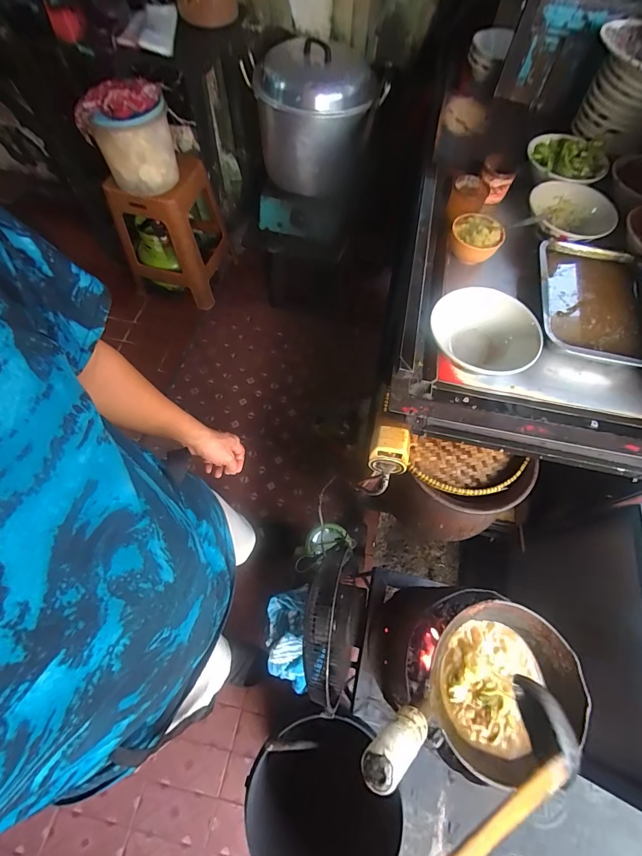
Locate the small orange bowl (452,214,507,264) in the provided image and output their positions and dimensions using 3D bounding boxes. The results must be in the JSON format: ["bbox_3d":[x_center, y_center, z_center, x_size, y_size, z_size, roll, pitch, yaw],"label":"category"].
[{"bbox_3d":[0.267,-0.328,0.659,0.085,0.055,0.075,25,67,9],"label":"small orange bowl"}]

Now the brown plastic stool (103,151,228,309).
[{"bbox_3d":[-0.588,-0.806,1.552,0.335,0.463,0.340,20,67,7],"label":"brown plastic stool"}]

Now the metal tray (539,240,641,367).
[{"bbox_3d":[0.453,-0.203,0.616,0.192,0.034,0.223,12,66,3],"label":"metal tray"}]

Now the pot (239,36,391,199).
[{"bbox_3d":[-0.021,-0.949,1.176,0.397,0.302,0.294,2,66,-1],"label":"pot"}]

